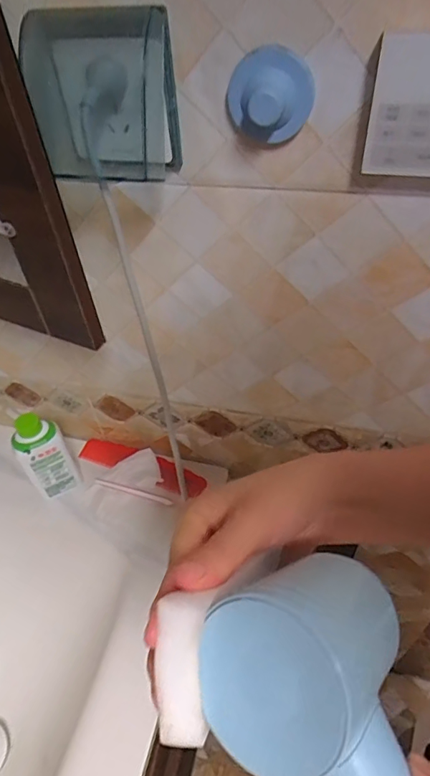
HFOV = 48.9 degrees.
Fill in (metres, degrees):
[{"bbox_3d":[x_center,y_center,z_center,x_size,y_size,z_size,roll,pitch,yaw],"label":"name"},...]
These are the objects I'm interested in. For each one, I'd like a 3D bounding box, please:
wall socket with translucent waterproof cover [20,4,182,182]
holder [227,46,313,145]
[{"bbox_3d":[-0.088,-0.225,0.371,0.114,0.115,0.034,15,49,17],"label":"wall socket with translucent waterproof cover"},{"bbox_3d":[0.038,-0.207,0.338,0.061,0.056,0.035,6,44,10],"label":"holder"}]

